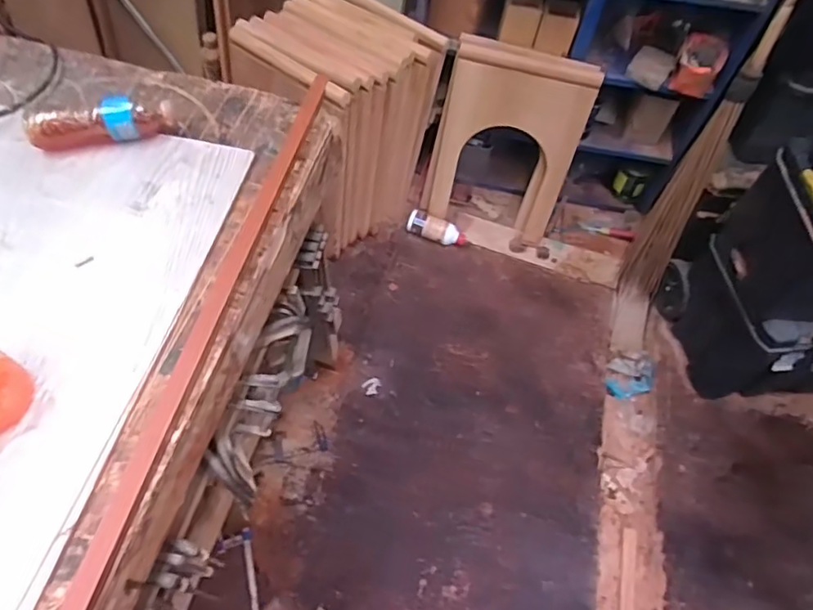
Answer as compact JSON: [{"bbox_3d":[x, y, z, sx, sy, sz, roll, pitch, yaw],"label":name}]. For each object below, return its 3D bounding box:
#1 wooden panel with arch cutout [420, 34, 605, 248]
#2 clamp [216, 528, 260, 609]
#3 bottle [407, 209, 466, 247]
[{"bbox_3d":[0.286,-0.462,1.636,0.395,0.547,0.068,14,44,2],"label":"wooden panel with arch cutout"},{"bbox_3d":[-0.381,0.623,1.261,0.078,0.024,0.201,-10,61,-8],"label":"clamp"},{"bbox_3d":[0.097,-0.238,1.782,0.194,0.071,0.065,23,60,10],"label":"bottle"}]

